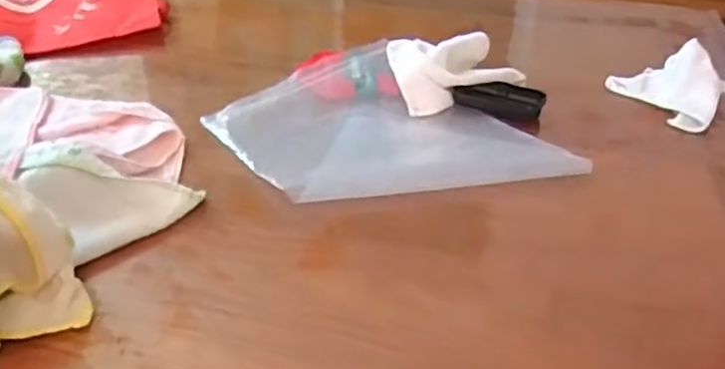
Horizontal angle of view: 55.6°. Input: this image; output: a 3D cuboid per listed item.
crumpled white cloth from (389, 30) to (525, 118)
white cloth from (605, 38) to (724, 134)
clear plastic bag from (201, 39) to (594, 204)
[{"bbox_3d":[0.121,-0.147,0.869,0.157,0.057,0.110,-5,39,-9],"label":"crumpled white cloth"},{"bbox_3d":[0.387,-0.134,0.865,0.132,0.056,0.106,27,44,27],"label":"white cloth"},{"bbox_3d":[0.021,-0.052,0.790,0.283,0.019,0.335,-26,49,-30],"label":"clear plastic bag"}]

